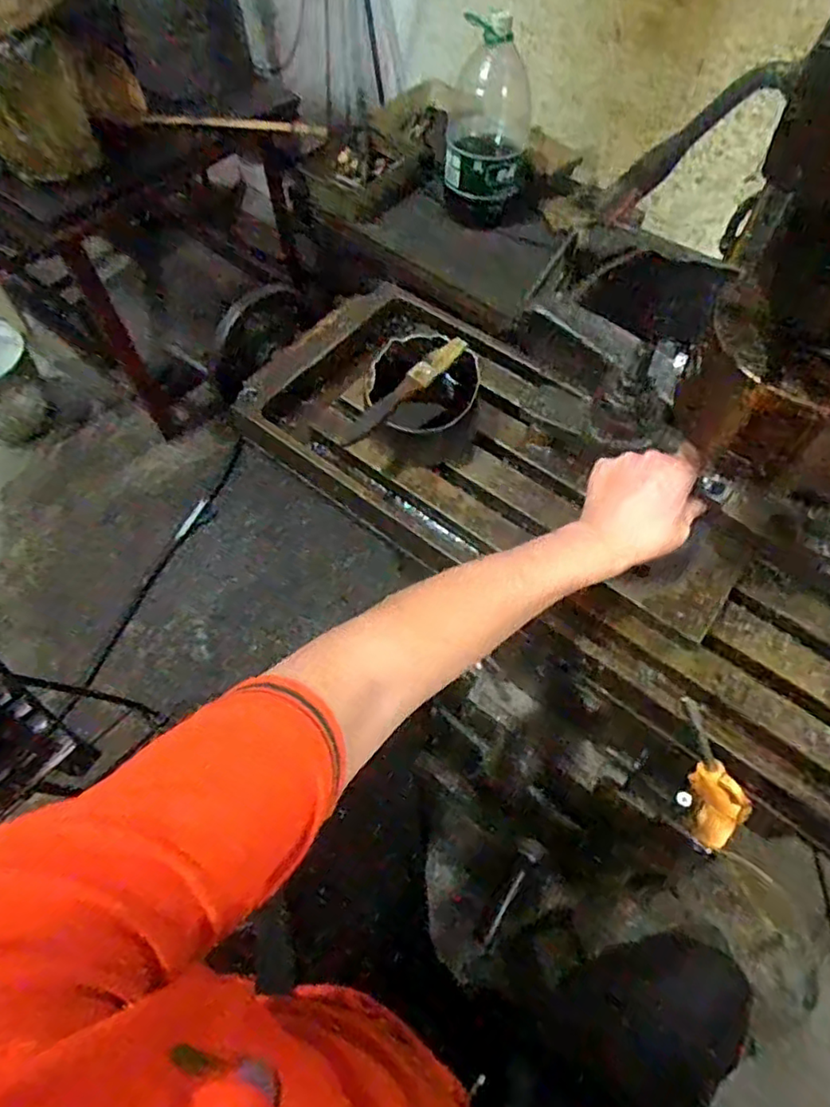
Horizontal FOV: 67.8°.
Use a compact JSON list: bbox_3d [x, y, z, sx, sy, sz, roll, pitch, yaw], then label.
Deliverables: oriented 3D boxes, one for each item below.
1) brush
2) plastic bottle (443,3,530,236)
[{"bbox_3d":[-0.010,-0.147,0.557,0.143,0.014,0.019,-42,69,-3],"label":"brush"},{"bbox_3d":[0.160,-0.949,1.346,0.176,0.322,0.189,6,62,3],"label":"plastic bottle"}]

